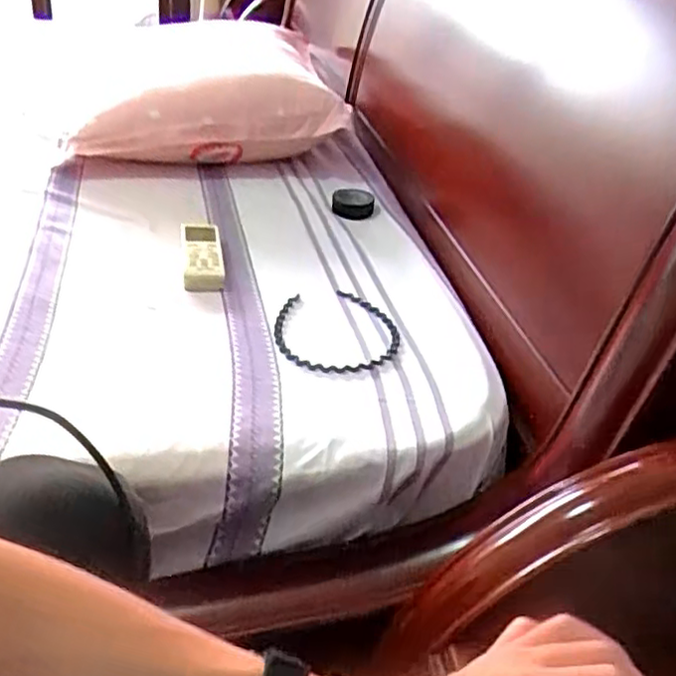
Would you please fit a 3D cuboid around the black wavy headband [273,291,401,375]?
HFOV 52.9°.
[{"bbox_3d":[-0.001,-0.008,0.667,0.121,0.014,0.145,4,33,-6],"label":"black wavy headband"}]

